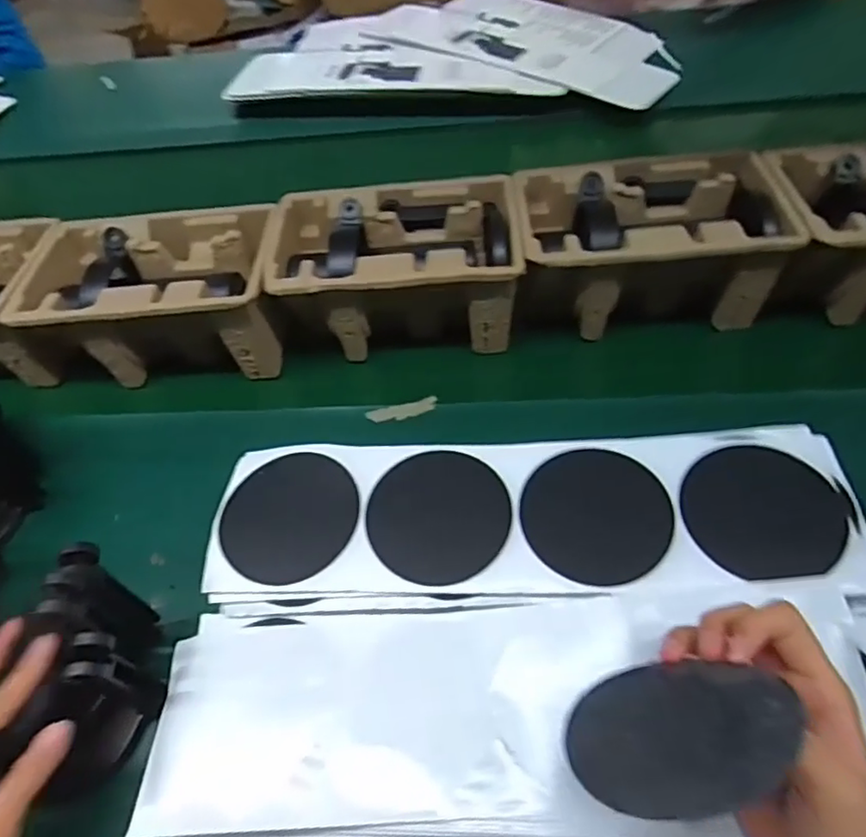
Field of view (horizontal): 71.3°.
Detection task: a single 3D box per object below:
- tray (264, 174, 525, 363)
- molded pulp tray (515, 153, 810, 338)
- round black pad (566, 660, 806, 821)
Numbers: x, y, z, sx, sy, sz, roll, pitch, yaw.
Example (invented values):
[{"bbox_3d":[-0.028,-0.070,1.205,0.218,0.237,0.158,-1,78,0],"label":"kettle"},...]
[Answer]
[{"bbox_3d":[-0.031,-0.142,0.573,0.215,0.094,0.146,-3,52,4],"label":"tray"},{"bbox_3d":[0.189,-0.157,0.561,0.214,0.102,0.142,-5,52,2],"label":"molded pulp tray"},{"bbox_3d":[0.099,0.126,0.247,0.086,0.007,0.083,-16,7,45],"label":"round black pad"}]

